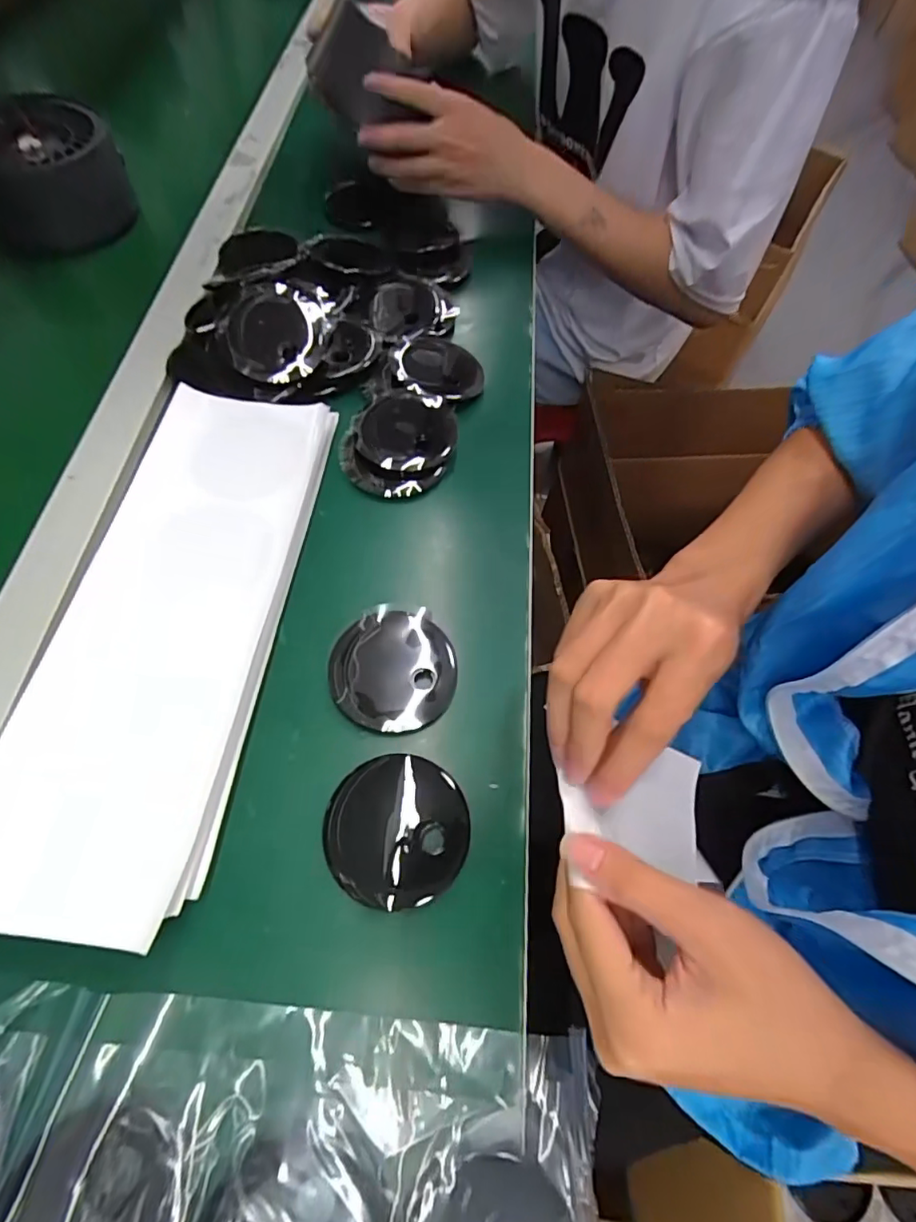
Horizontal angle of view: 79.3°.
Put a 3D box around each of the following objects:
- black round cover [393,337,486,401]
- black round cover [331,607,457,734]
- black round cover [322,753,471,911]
[{"bbox_3d":[-0.015,-0.205,0.458,0.071,0.018,0.075,2,63,-4],"label":"black round cover"},{"bbox_3d":[-0.040,0.037,0.344,0.074,0.018,0.075,2,63,-4],"label":"black round cover"},{"bbox_3d":[-0.033,0.118,0.302,0.075,0.014,0.076,4,63,-2],"label":"black round cover"}]

